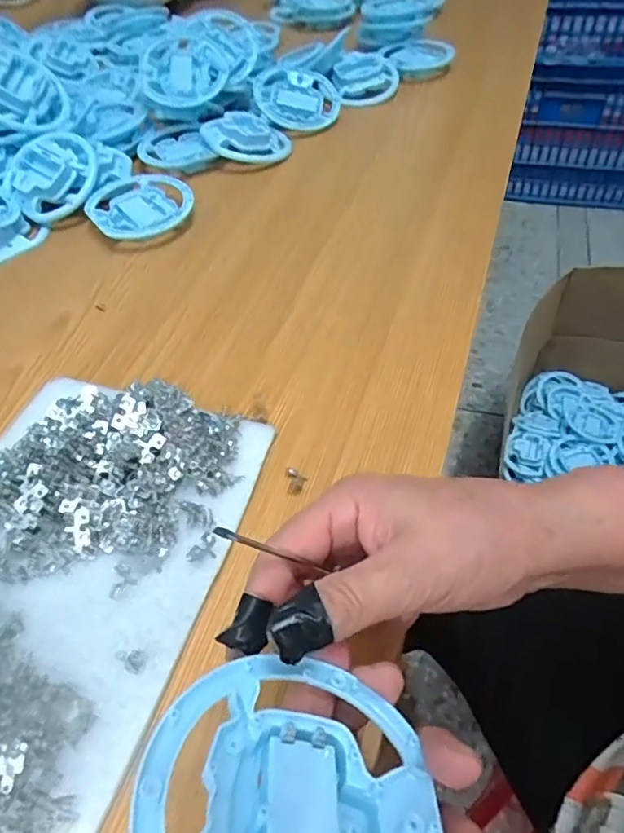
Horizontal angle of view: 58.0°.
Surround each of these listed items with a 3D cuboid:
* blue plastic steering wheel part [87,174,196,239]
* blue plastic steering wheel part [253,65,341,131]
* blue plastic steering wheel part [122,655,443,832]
[{"bbox_3d":[-0.172,-0.207,0.564,0.098,0.019,0.103,9,52,12],"label":"blue plastic steering wheel part"},{"bbox_3d":[-0.019,-0.380,0.680,0.100,0.021,0.100,4,68,-9],"label":"blue plastic steering wheel part"},{"bbox_3d":[-0.007,0.129,0.180,0.099,0.017,0.098,16,29,-16],"label":"blue plastic steering wheel part"}]

